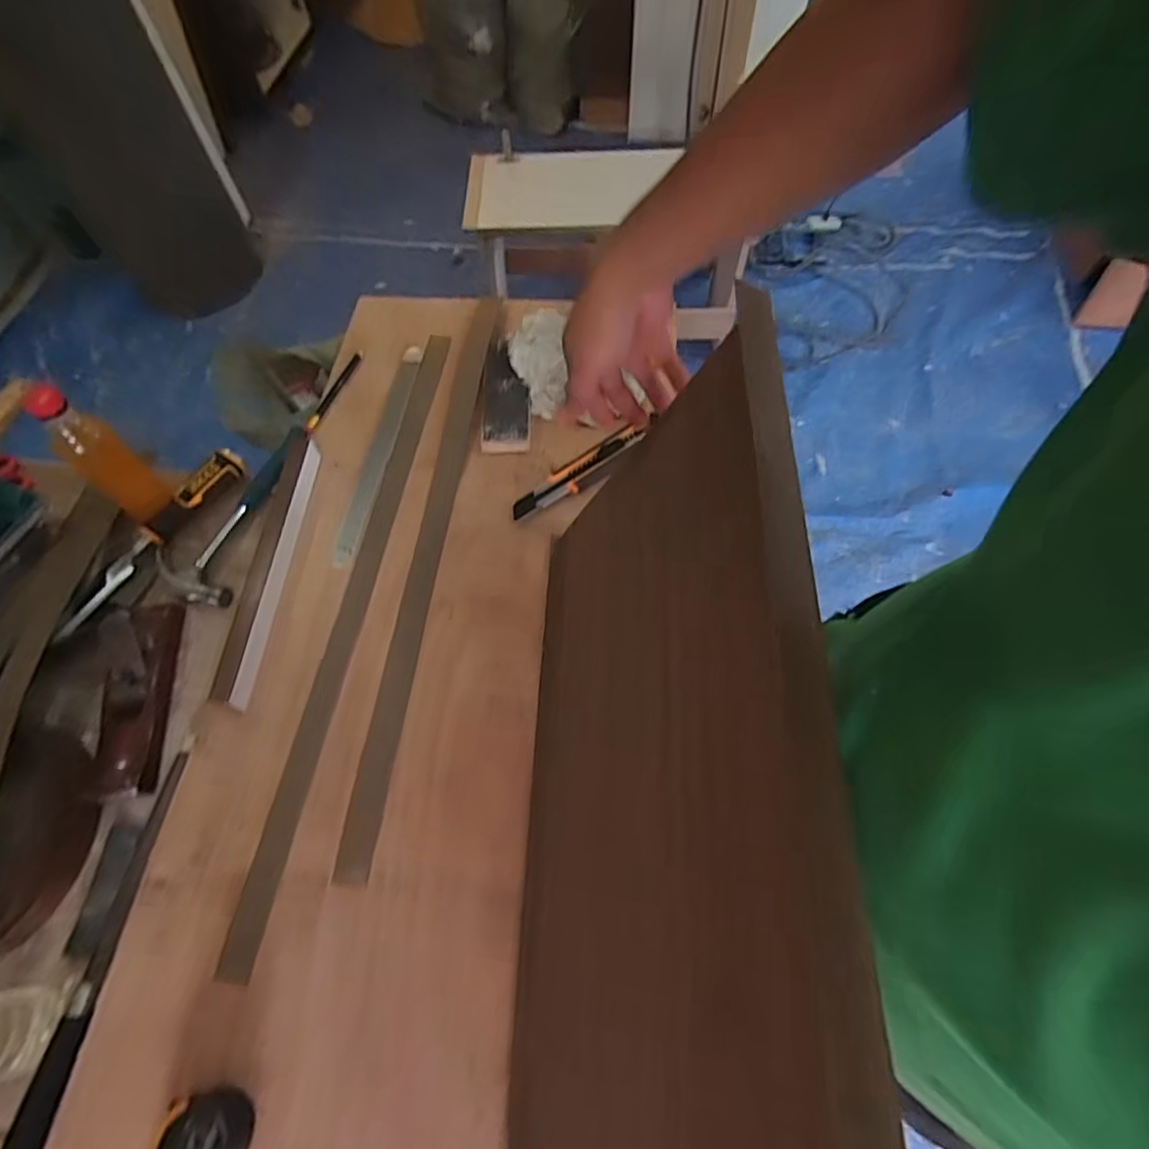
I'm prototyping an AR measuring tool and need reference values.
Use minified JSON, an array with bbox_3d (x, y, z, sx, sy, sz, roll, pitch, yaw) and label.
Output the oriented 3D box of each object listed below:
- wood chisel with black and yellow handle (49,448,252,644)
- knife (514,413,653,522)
[{"bbox_3d":[-0.469,-0.042,0.674,0.037,0.022,0.254,26,66,15],"label":"wood chisel with black and yellow handle"},{"bbox_3d":[0.014,-0.126,0.700,0.200,0.009,0.034,-36,67,-11],"label":"knife"}]

